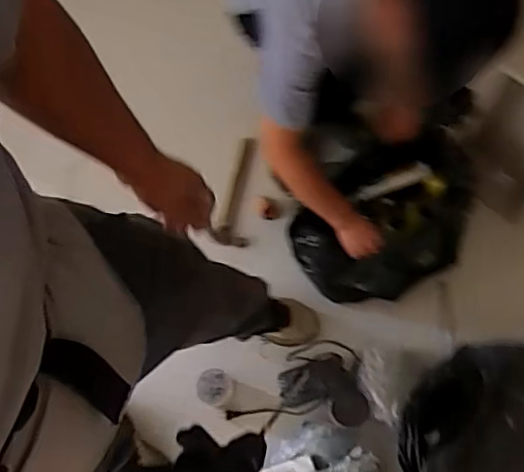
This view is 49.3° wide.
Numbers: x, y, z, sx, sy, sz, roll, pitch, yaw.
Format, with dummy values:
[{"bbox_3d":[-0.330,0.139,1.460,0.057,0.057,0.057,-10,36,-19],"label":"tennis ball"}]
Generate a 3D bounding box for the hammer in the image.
[{"bbox_3d":[-0.069,-0.127,1.591,0.100,0.034,0.325,7,69,5],"label":"hammer"}]

